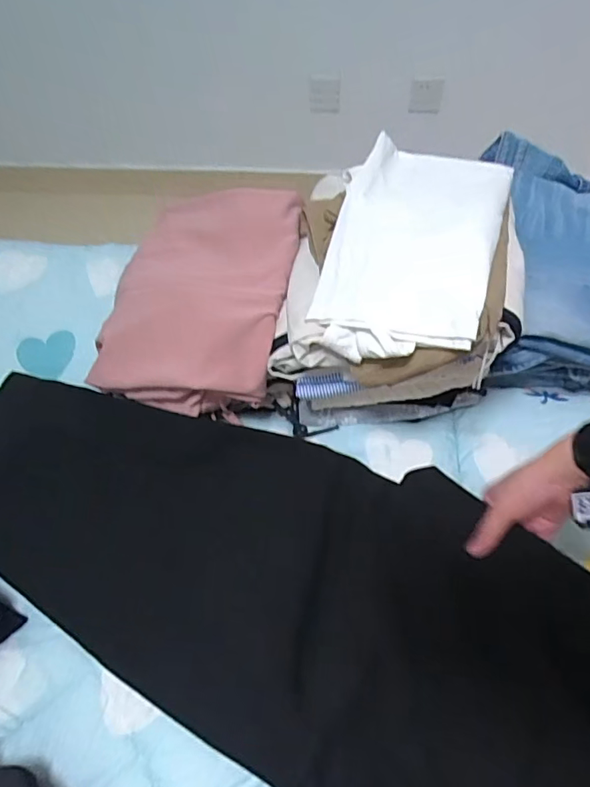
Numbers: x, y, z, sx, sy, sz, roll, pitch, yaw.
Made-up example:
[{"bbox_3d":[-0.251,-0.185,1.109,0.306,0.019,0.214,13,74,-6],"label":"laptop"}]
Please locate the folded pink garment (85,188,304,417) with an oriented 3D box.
[{"bbox_3d":[-0.128,-0.146,0.695,0.244,0.110,0.326,10,61,8],"label":"folded pink garment"}]

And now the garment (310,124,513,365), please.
[{"bbox_3d":[0.130,-0.164,0.571,0.174,0.062,0.276,16,62,12],"label":"garment"}]

